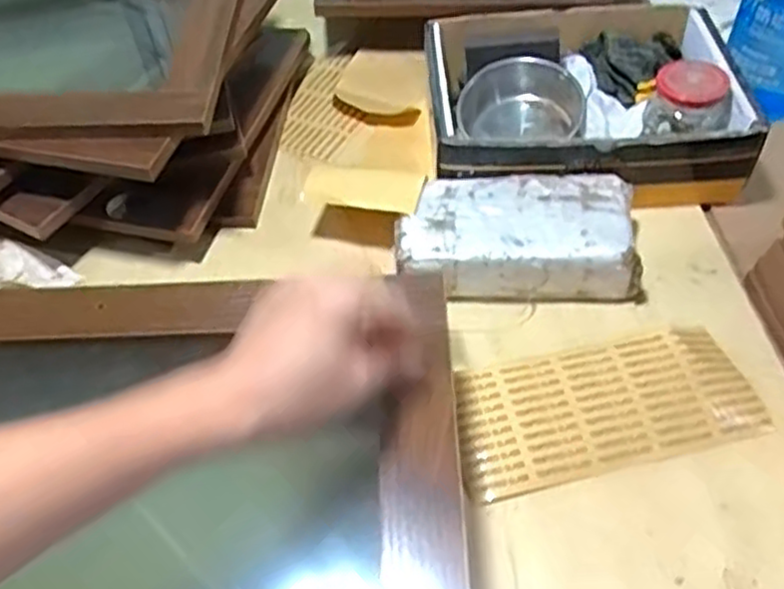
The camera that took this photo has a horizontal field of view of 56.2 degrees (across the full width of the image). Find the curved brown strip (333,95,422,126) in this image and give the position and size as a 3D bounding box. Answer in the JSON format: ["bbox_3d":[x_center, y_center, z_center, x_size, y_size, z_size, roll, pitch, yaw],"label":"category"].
[{"bbox_3d":[-0.023,-0.205,0.839,0.104,0.009,0.039,13,53,14],"label":"curved brown strip"}]

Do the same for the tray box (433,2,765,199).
[{"bbox_3d":[0.188,-0.203,0.750,0.295,0.087,0.233,-3,50,1],"label":"tray box"}]

